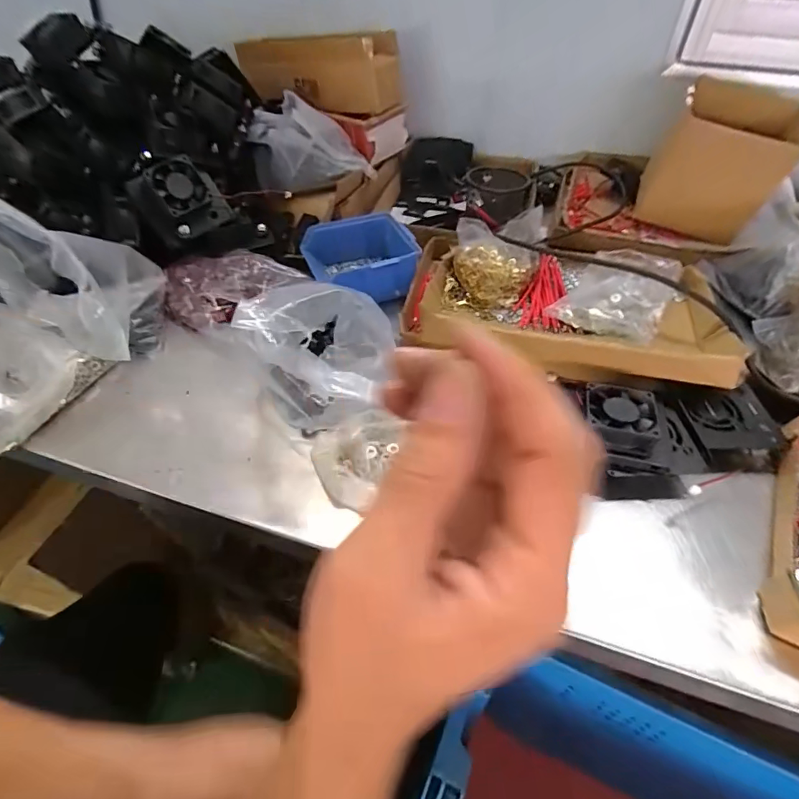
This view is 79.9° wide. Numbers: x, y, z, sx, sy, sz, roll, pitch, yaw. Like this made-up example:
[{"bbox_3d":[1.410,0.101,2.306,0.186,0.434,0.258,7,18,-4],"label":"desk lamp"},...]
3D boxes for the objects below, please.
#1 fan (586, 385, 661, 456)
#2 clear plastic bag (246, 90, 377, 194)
[{"bbox_3d":[0.199,0.017,0.431,0.057,0.027,0.065,10,47,8],"label":"fan"},{"bbox_3d":[-0.130,-0.386,0.713,0.177,0.099,0.140,-11,48,-11],"label":"clear plastic bag"}]

